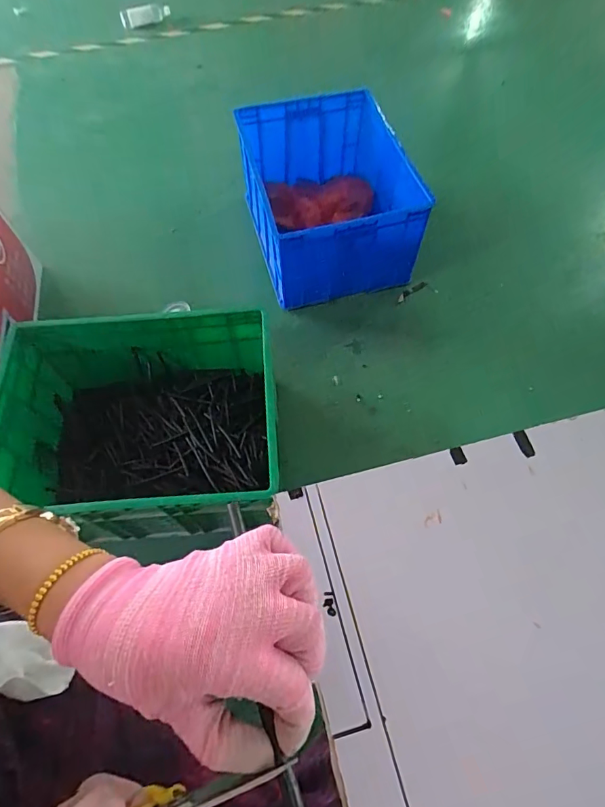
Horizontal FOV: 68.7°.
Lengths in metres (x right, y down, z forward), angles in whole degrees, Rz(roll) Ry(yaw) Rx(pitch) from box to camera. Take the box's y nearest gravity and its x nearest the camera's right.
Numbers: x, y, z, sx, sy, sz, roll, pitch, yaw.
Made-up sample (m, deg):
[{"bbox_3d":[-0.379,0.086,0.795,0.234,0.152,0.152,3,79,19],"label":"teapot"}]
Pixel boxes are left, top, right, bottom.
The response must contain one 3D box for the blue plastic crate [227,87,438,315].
[{"bbox_3d":[0.076,-0.576,1.252,0.410,0.292,0.474,-13,63,-6],"label":"blue plastic crate"}]

